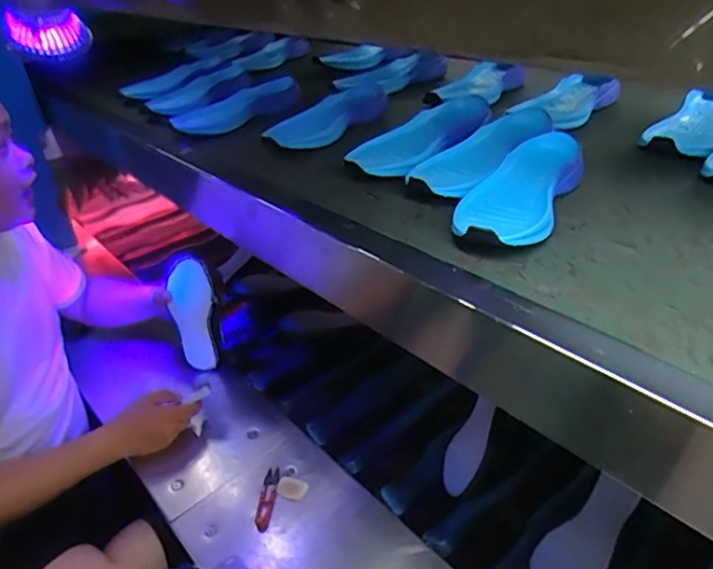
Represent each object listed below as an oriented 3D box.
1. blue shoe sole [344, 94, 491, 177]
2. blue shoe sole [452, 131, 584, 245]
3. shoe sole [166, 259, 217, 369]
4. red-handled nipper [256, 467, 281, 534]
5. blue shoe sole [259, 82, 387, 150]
[{"bbox_3d":[0.087,-0.204,0.772,0.114,0.043,0.256,22,41,36],"label":"blue shoe sole"},{"bbox_3d":[0.178,-0.107,0.617,0.099,0.042,0.230,14,37,28],"label":"blue shoe sole"},{"bbox_3d":[-0.285,0.062,1.004,0.074,0.222,0.021,-9,34,-13],"label":"shoe sole"},{"bbox_3d":[-0.131,0.315,0.829,0.022,0.009,0.105,-2,33,4],"label":"red-handled nipper"},{"bbox_3d":[-0.032,-0.281,0.912,0.258,0.034,0.094,-25,41,-33],"label":"blue shoe sole"}]

